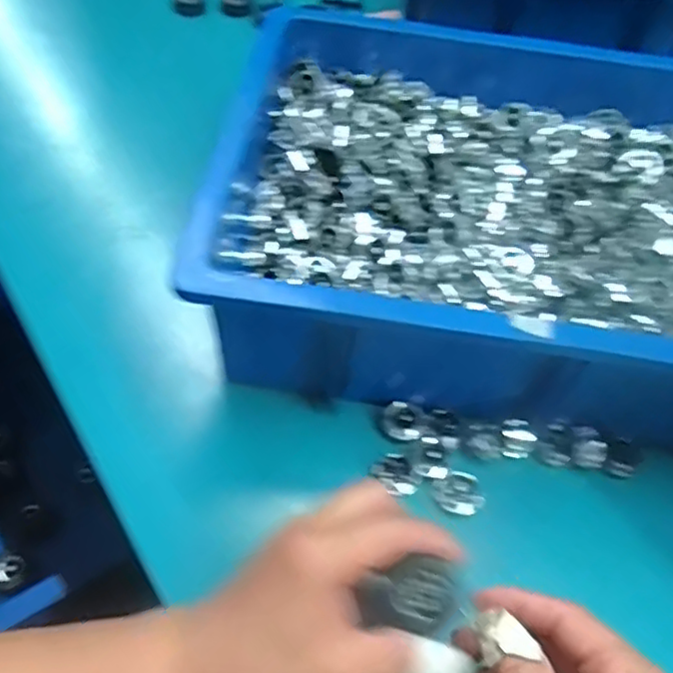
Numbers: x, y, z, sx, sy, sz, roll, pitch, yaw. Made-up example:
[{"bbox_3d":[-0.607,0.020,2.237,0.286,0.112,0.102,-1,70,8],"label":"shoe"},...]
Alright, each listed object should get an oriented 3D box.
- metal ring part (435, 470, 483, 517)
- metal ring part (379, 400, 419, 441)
[{"bbox_3d":[0.071,0.091,0.394,0.022,0.014,0.025,-25,59,-20],"label":"metal ring part"},{"bbox_3d":[0.039,0.052,0.418,0.023,0.009,0.022,5,54,1],"label":"metal ring part"}]

